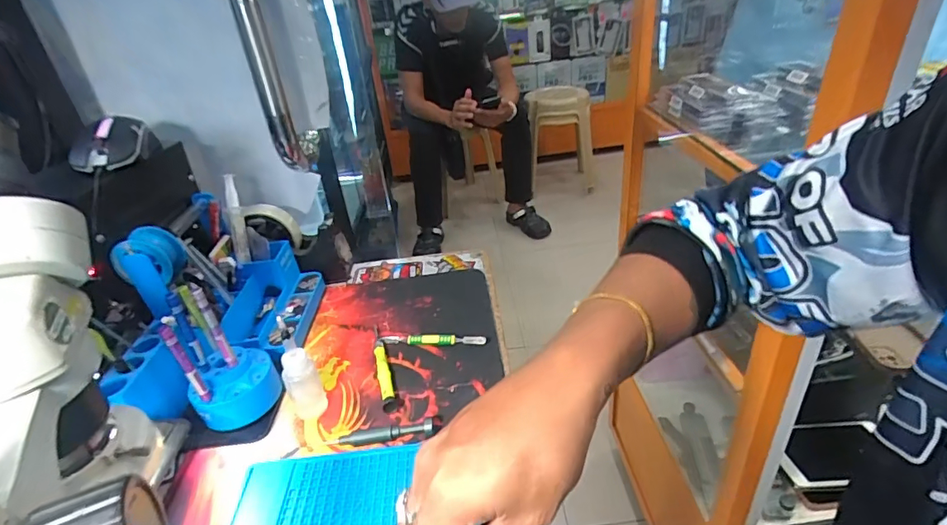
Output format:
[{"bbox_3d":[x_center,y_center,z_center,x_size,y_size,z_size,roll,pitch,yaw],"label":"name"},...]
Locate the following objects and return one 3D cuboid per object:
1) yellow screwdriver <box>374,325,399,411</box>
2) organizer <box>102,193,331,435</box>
[{"bbox_3d":[-0.096,0.104,0.512,0.013,0.012,0.132,-13,32,-12],"label":"yellow screwdriver"},{"bbox_3d":[-0.262,0.038,0.517,0.160,0.150,0.243,-10,32,-7],"label":"organizer"}]

